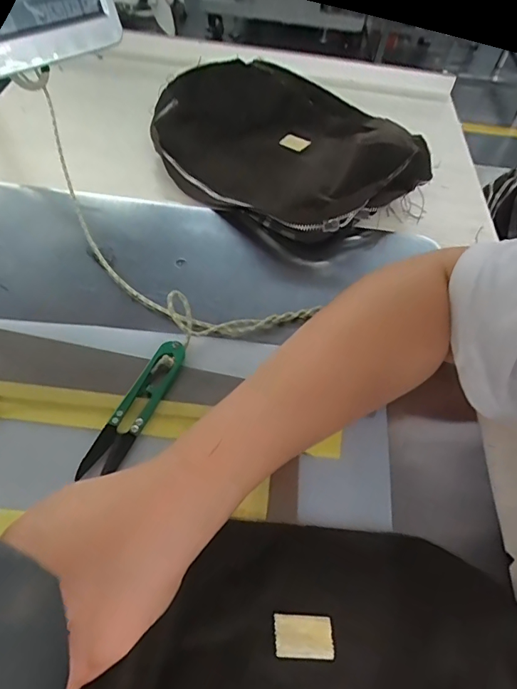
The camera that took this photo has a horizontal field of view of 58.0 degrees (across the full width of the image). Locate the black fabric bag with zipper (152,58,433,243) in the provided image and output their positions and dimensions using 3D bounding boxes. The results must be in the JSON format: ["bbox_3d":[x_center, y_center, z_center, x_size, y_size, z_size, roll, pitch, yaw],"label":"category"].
[{"bbox_3d":[0.031,-0.203,0.469,0.269,0.062,0.209,30,57,16],"label":"black fabric bag with zipper"}]

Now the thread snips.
[{"bbox_3d":[-0.078,0.039,0.298,0.021,0.012,0.102,22,55,10],"label":"thread snips"}]

